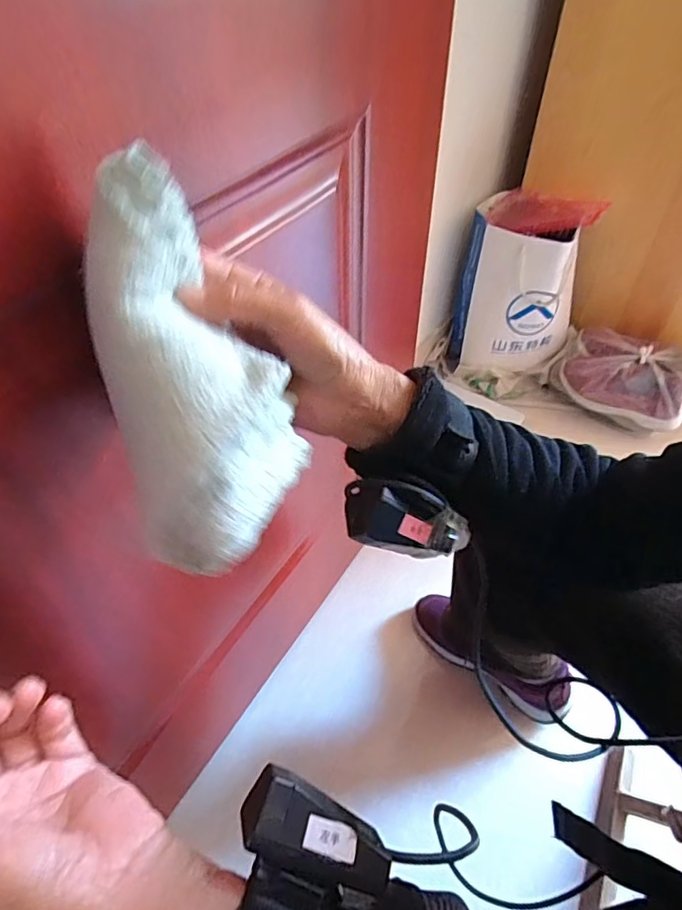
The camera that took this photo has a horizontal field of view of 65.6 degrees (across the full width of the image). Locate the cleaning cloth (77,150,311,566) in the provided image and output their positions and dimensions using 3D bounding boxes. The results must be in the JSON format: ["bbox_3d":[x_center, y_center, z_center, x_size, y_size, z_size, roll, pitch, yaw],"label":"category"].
[{"bbox_3d":[-0.066,-0.039,0.245,0.082,0.182,0.041,-18,9,-14],"label":"cleaning cloth"}]

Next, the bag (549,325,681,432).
[{"bbox_3d":[0.601,-0.168,1.137,0.267,0.119,0.153,20,52,18],"label":"bag"}]

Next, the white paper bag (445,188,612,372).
[{"bbox_3d":[0.387,-0.374,1.159,0.242,0.328,0.219,11,50,10],"label":"white paper bag"}]

